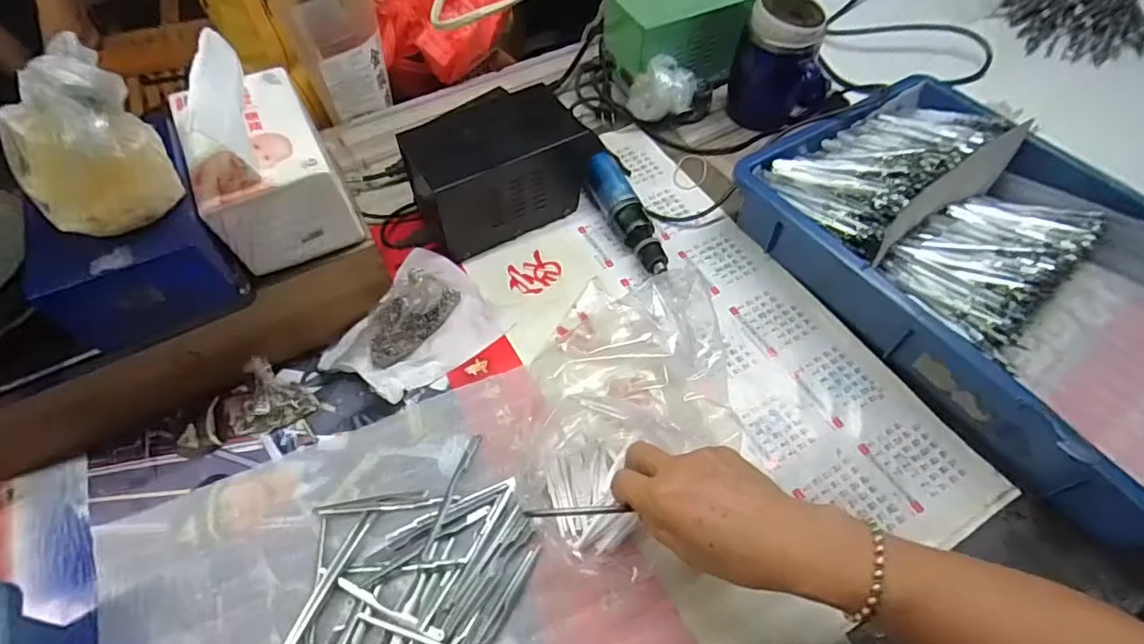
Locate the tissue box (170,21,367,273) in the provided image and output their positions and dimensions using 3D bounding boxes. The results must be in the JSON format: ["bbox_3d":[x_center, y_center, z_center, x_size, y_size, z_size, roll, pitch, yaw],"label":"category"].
[{"bbox_3d":[-0.234,-0.129,0.412,0.090,0.123,0.122,-27,61,-16],"label":"tissue box"}]

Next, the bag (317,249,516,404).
[{"bbox_3d":[-0.142,0.000,0.491,0.150,0.056,0.101,-40,65,-23],"label":"bag"}]

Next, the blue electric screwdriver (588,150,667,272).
[{"bbox_3d":[0.056,-0.113,0.575,0.046,0.042,0.155,-14,58,-9],"label":"blue electric screwdriver"}]

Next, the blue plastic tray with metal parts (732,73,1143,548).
[{"bbox_3d":[0.387,-0.049,0.499,0.286,0.078,0.427,-28,61,-17],"label":"blue plastic tray with metal parts"}]

